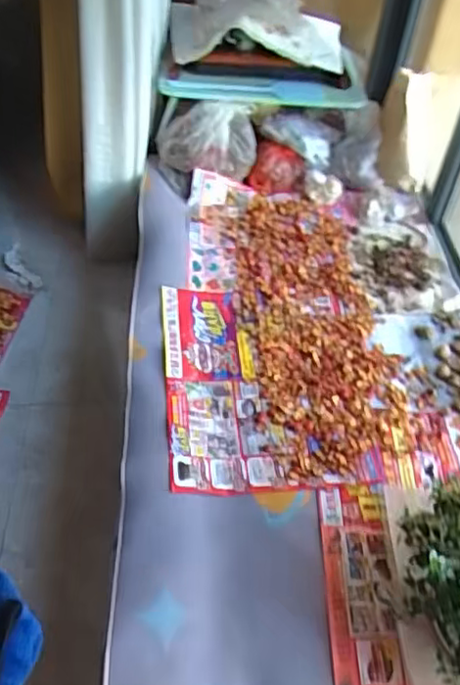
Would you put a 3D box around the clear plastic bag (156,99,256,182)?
[{"bbox_3d":[-0.065,-0.565,1.800,0.270,0.186,0.130,1,47,-5],"label":"clear plastic bag"}]

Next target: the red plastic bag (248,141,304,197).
[{"bbox_3d":[0.133,-0.482,1.791,0.151,0.112,0.090,17,48,10],"label":"red plastic bag"}]

